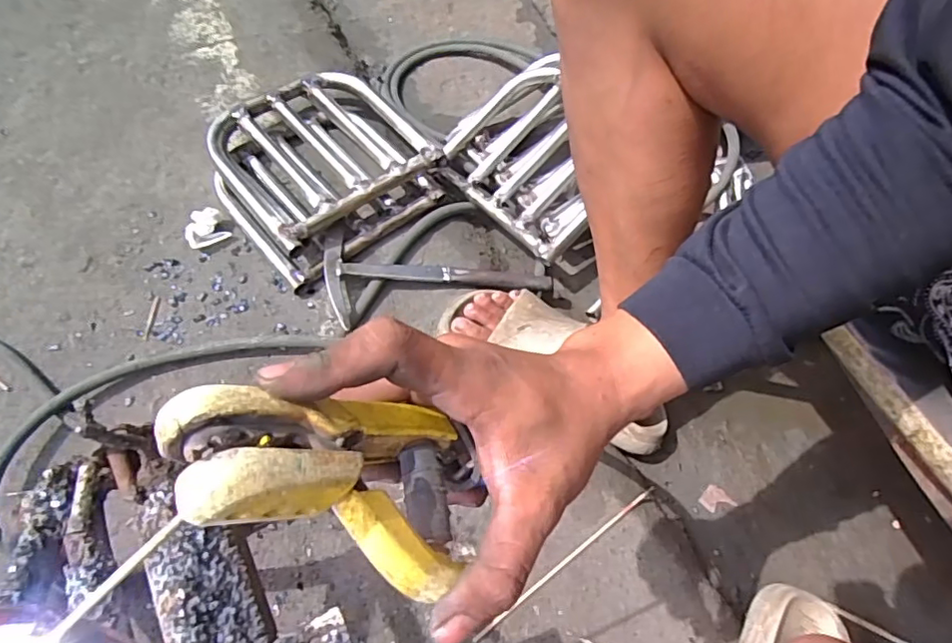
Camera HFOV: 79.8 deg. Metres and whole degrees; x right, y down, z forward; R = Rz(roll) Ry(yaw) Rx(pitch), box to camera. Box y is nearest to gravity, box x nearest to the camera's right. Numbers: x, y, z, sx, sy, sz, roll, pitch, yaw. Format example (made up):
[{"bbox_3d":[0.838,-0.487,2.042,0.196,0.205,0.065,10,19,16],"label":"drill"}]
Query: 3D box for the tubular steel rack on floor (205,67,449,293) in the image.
[{"bbox_3d":[-0.210,-0.214,0.767,0.264,0.067,0.280,-37,70,-21],"label":"tubular steel rack on floor"}]

